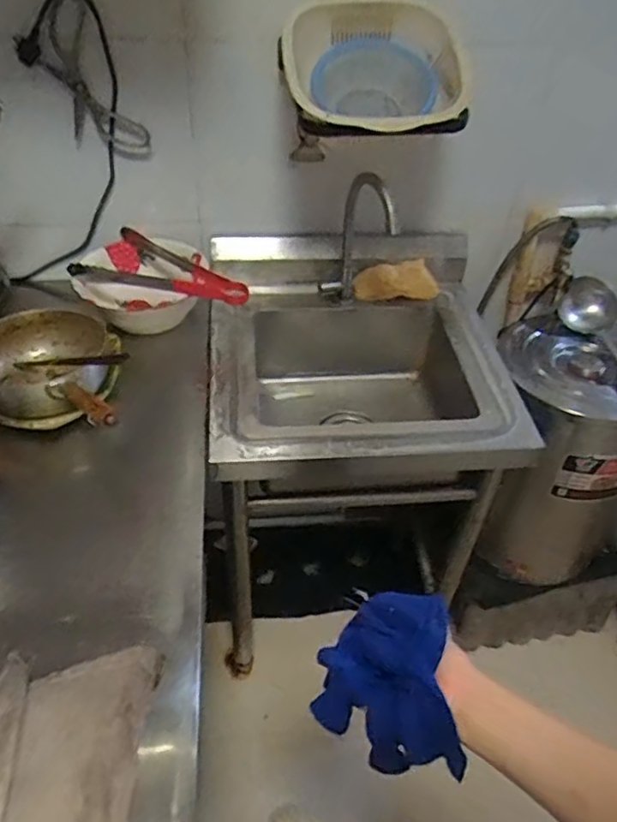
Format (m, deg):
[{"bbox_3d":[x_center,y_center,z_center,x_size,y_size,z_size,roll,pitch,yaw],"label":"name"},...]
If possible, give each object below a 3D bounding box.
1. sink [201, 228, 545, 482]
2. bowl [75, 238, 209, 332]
[{"bbox_3d":[0.081,-0.057,1.129,0.492,0.289,0.477,-2,43,-6],"label":"sink"},{"bbox_3d":[-0.293,-0.223,1.130,0.216,0.088,0.216,2,43,-2],"label":"bowl"}]

